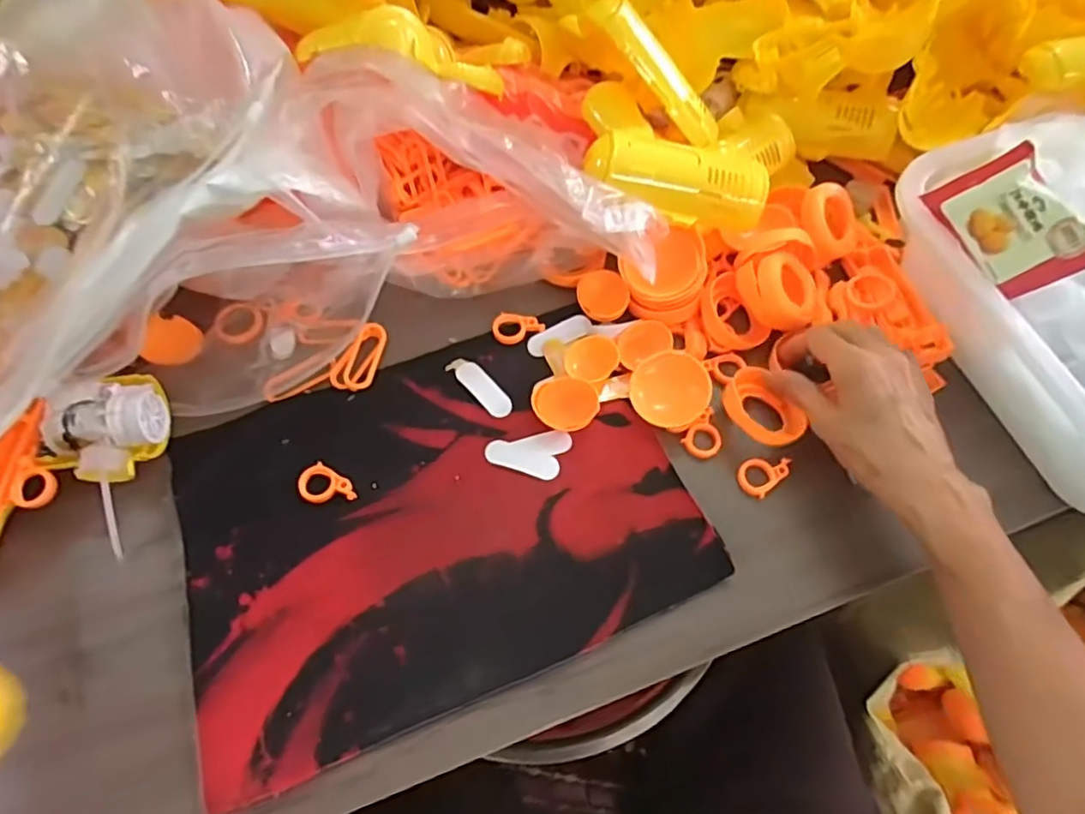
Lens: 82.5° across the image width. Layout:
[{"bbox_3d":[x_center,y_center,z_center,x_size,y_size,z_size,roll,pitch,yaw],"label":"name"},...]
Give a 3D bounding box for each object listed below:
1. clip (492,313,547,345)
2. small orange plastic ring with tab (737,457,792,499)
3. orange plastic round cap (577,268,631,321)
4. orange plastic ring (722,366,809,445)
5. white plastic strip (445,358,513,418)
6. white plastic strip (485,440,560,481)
[{"bbox_3d":[-0.019,-0.058,0.458,0.037,0.004,0.024,12,64,5],"label":"clip"},{"bbox_3d":[0.147,0.043,0.413,0.036,0.005,0.025,-38,70,-18],"label":"small orange plastic ring with tab"},{"bbox_3d":[0.044,-0.083,0.453,0.034,0.010,0.039,-16,65,-9],"label":"orange plastic round cap"},{"bbox_3d":[0.151,0.002,0.424,0.047,0.026,0.059,-36,69,-17],"label":"orange plastic ring"},{"bbox_3d":[-0.044,-0.016,0.438,0.019,0.004,0.057,-41,71,-19],"label":"white plastic strip"},{"bbox_3d":[-0.013,0.034,0.412,0.050,0.004,0.017,18,64,8],"label":"white plastic strip"}]

